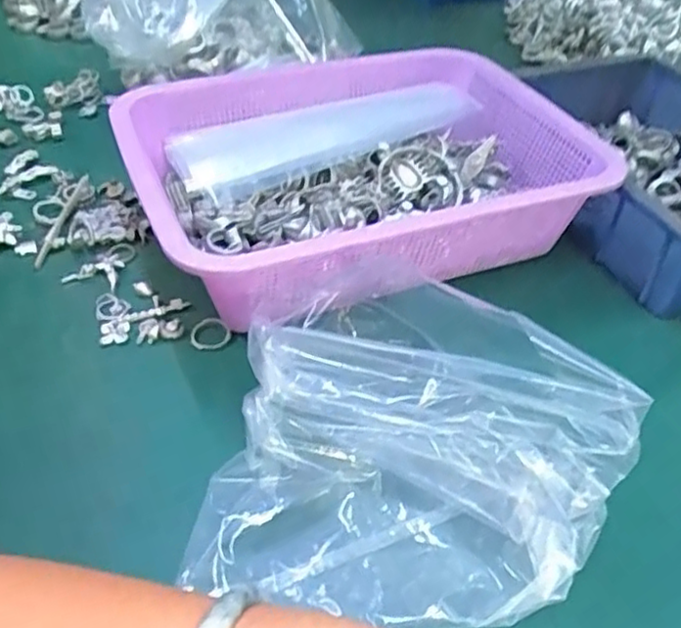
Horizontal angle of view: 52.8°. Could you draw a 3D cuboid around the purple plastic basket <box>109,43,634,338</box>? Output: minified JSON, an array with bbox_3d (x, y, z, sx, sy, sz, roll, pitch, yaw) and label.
[{"bbox_3d":[0.014,-0.105,0.493,0.302,0.076,0.224,-16,47,-20],"label":"purple plastic basket"}]

